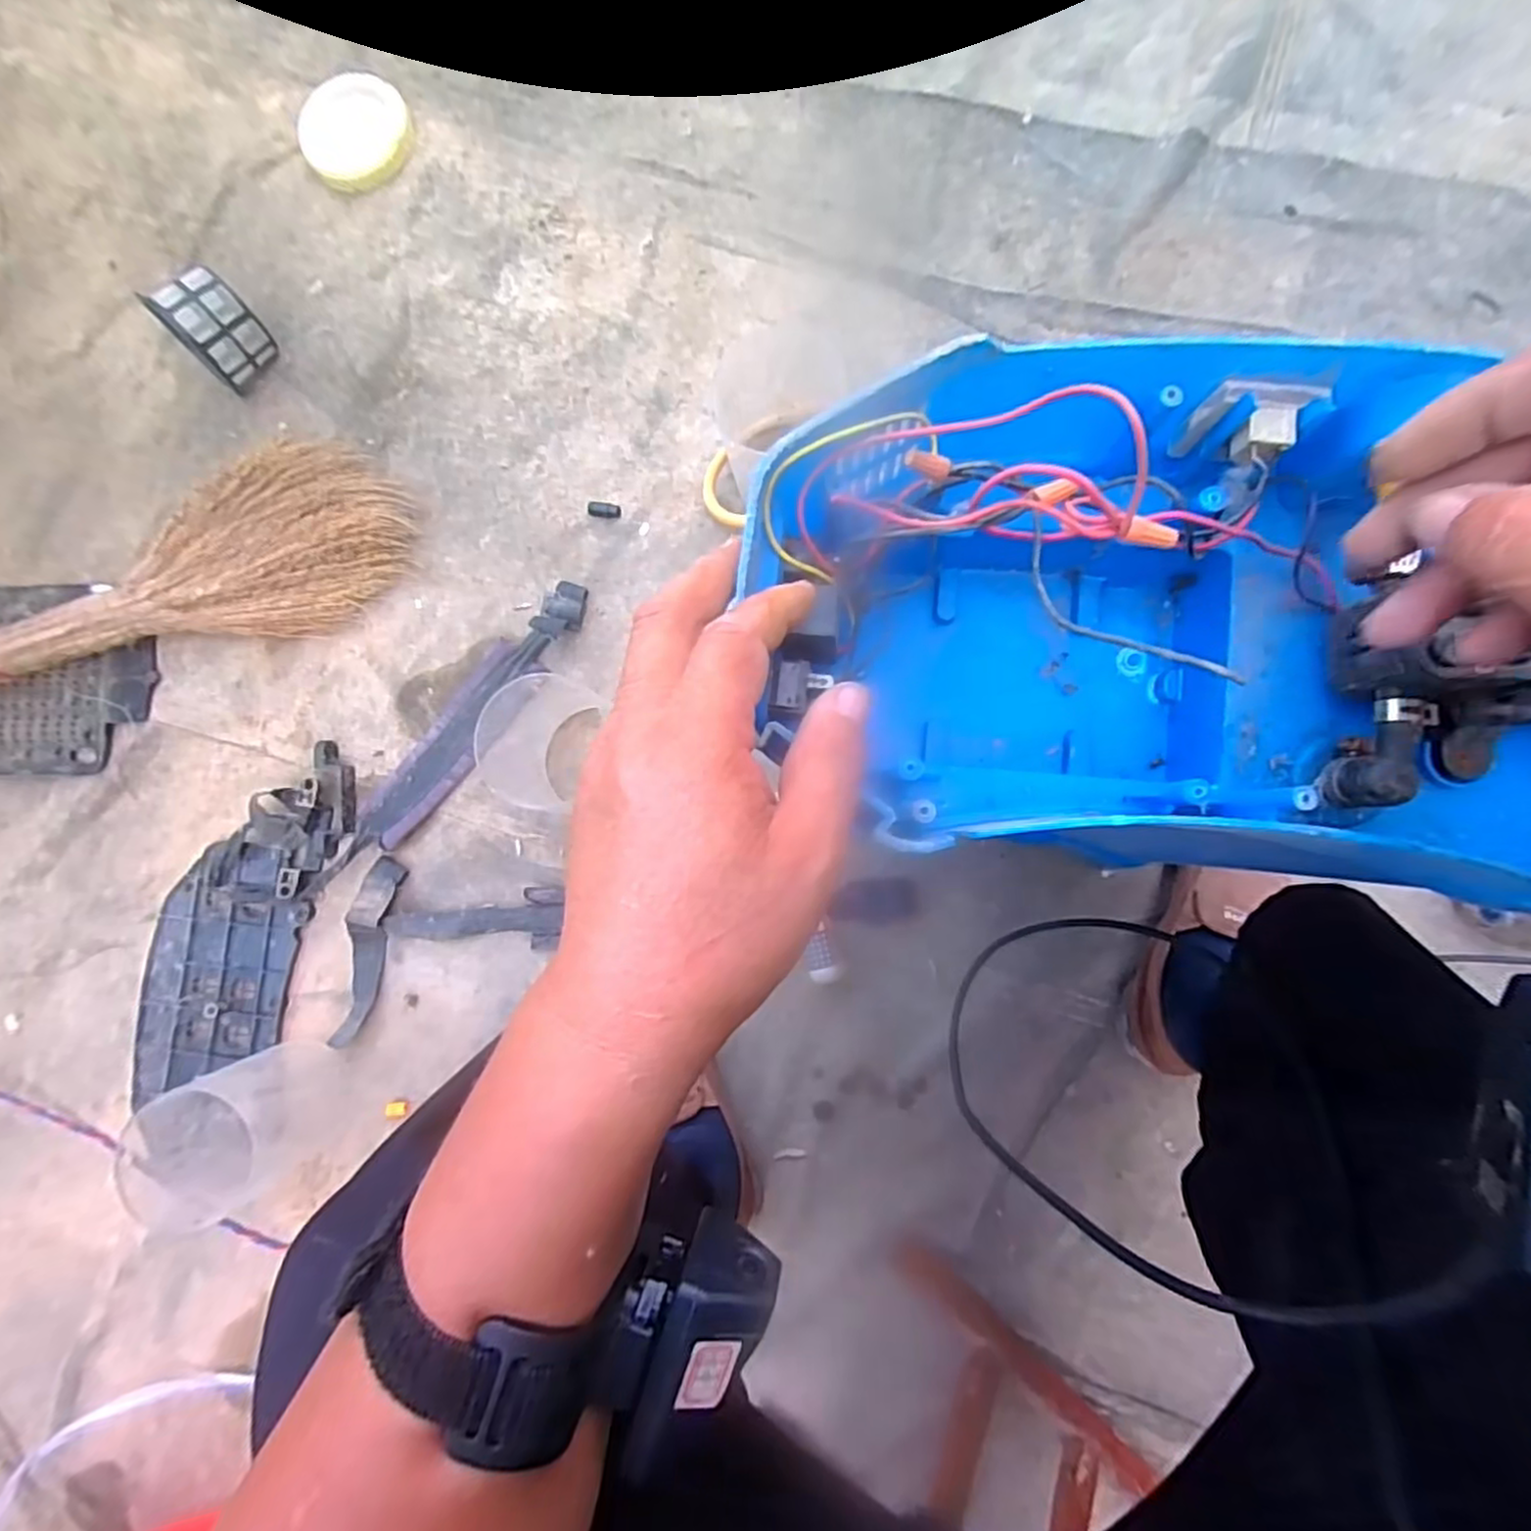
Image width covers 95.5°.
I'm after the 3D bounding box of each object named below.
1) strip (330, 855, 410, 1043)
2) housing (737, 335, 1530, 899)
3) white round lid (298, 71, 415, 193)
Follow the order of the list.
[{"bbox_3d":[-0.418,0.195,0.725,0.034,0.038,0.195,14,87,7],"label":"strip"},{"bbox_3d":[0.175,-0.061,0.285,0.349,0.131,0.165,6,86,6],"label":"housing"},{"bbox_3d":[-0.475,-0.737,0.798,0.127,0.020,0.135,0,86,6],"label":"white round lid"}]

